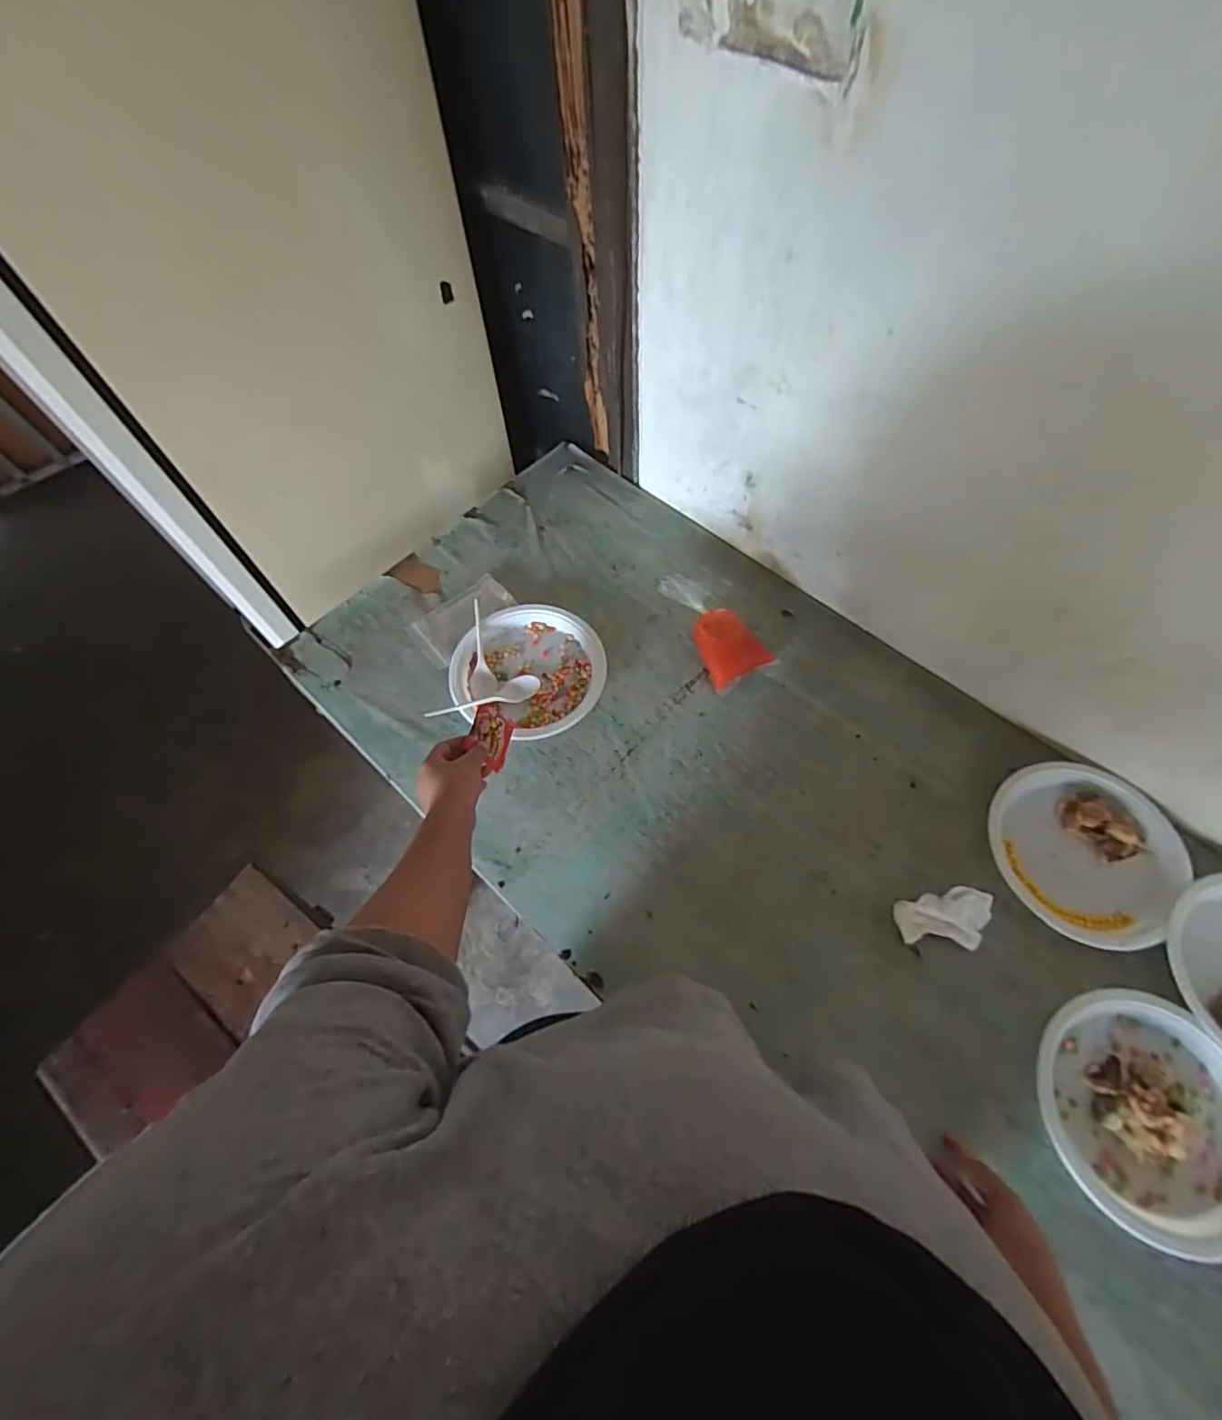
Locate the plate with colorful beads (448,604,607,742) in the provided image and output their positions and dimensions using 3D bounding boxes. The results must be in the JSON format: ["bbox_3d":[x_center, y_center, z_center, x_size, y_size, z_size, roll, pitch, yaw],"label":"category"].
[{"bbox_3d":[-0.113,-0.055,0.821,0.203,0.020,0.202,-1,62,2],"label":"plate with colorful beads"}]

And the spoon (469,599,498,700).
[{"bbox_3d":[-0.188,-0.083,0.832,0.036,0.023,0.151,-14,62,-5],"label":"spoon"}]

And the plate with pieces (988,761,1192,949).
[{"bbox_3d":[0.538,0.158,0.677,0.196,0.019,0.191,-1,62,2],"label":"plate with pieces"}]

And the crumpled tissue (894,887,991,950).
[{"bbox_3d":[0.361,0.226,0.645,0.084,0.040,0.057,-1,65,2],"label":"crumpled tissue"}]

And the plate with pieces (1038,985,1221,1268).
[{"bbox_3d":[0.517,0.386,0.566,0.184,0.036,0.212,-7,62,-2],"label":"plate with pieces"}]

